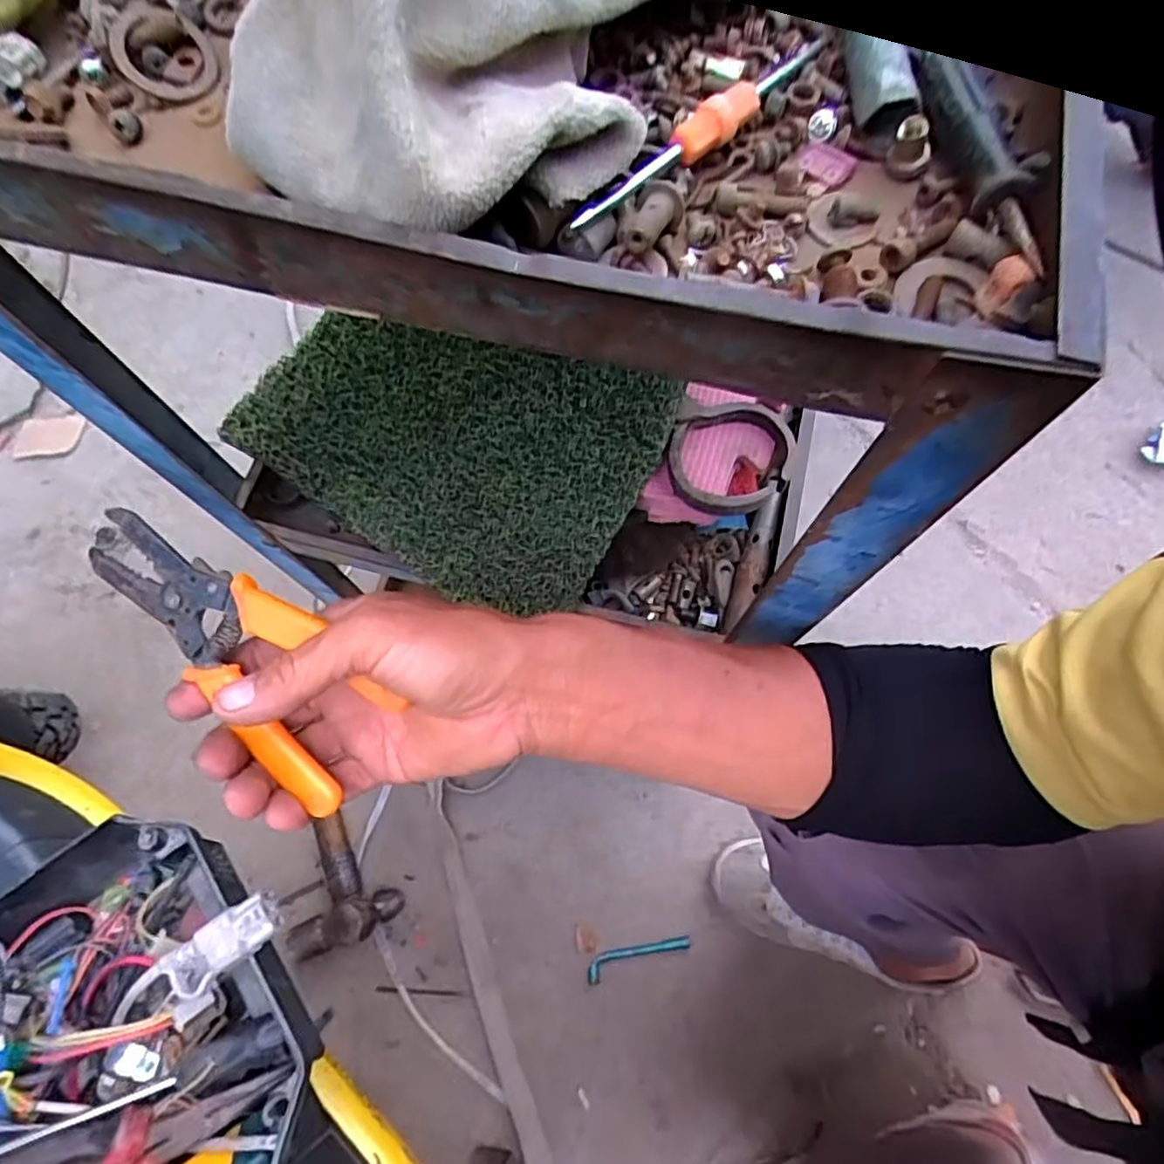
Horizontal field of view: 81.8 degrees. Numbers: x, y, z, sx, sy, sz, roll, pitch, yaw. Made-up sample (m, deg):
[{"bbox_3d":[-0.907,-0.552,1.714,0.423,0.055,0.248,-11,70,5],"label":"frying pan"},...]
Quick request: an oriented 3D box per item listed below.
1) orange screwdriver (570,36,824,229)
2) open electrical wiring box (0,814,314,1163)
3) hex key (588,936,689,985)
[{"bbox_3d":[0.043,-0.153,0.222,0.009,0.012,0.133,39,72,17],"label":"orange screwdriver"},{"bbox_3d":[-0.273,0.266,0.362,0.237,0.091,0.207,-40,71,-15],"label":"open electrical wiring box"},{"bbox_3d":[0.062,0.413,0.746,0.118,0.006,0.024,-17,67,-6],"label":"hex key"}]

